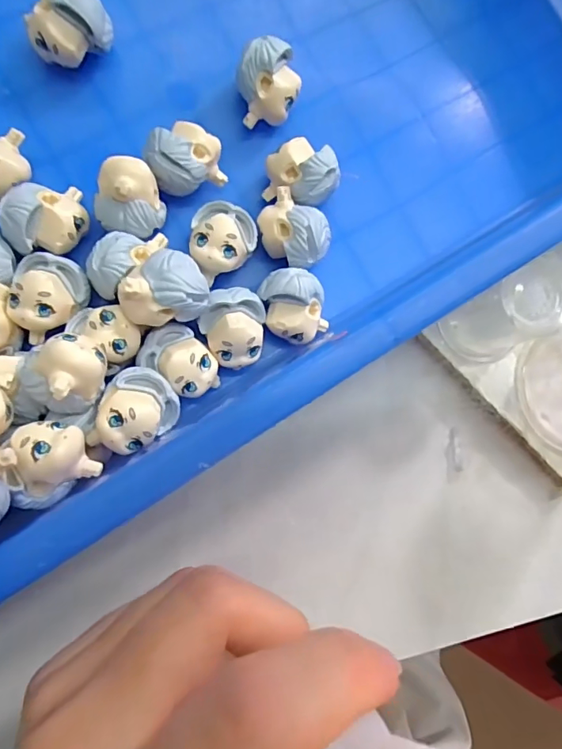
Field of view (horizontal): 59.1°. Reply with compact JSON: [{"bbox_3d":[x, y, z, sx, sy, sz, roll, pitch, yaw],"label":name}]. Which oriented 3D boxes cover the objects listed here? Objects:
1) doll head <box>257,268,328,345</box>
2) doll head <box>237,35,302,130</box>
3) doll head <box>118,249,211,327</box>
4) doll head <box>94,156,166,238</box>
[{"bbox_3d":[0.004,-0.025,0.186,0.022,0.025,0.026,-18,91,-9],"label":"doll head"},{"bbox_3d":[-0.005,-0.108,0.188,0.022,0.025,0.024,0,88,-8],"label":"doll head"},{"bbox_3d":[-0.038,-0.028,0.162,0.027,0.019,0.023,-9,89,-9],"label":"doll head"},{"bbox_3d":[-0.054,-0.060,0.175,0.022,0.029,0.023,0,88,-8],"label":"doll head"}]

